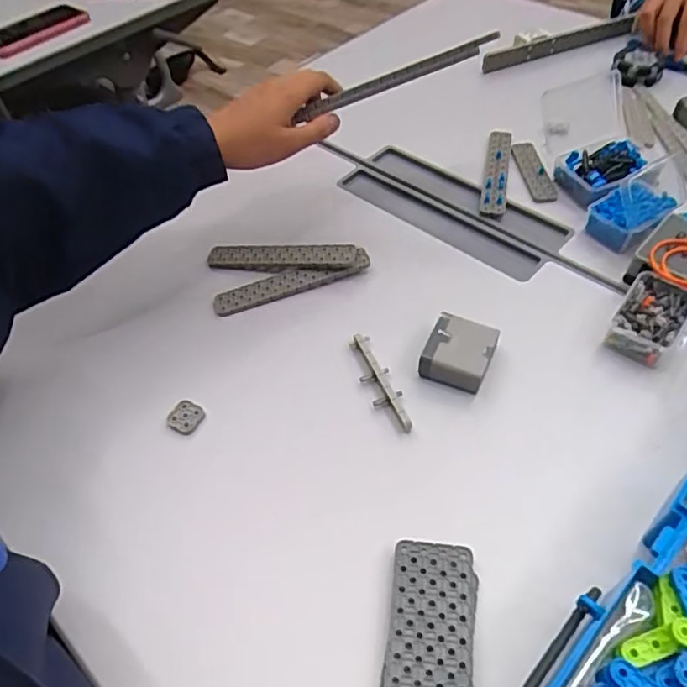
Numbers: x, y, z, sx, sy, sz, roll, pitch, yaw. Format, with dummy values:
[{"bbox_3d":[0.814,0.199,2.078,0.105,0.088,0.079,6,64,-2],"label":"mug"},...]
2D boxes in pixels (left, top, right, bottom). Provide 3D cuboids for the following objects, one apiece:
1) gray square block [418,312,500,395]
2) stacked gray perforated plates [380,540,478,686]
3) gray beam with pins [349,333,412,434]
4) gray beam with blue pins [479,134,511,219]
[{"bbox_3d":[0.097,0.006,0.481,0.054,0.034,0.054,17,55,17],"label":"gray square block"},{"bbox_3d":[0.053,0.180,0.351,0.051,0.014,0.112,6,53,10],"label":"stacked gray perforated plates"},{"bbox_3d":[0.028,0.031,0.470,0.023,0.013,0.098,-20,53,-10],"label":"gray beam with pins"},{"bbox_3d":[0.168,-0.188,0.632,0.026,0.012,0.142,8,53,11],"label":"gray beam with blue pins"}]

